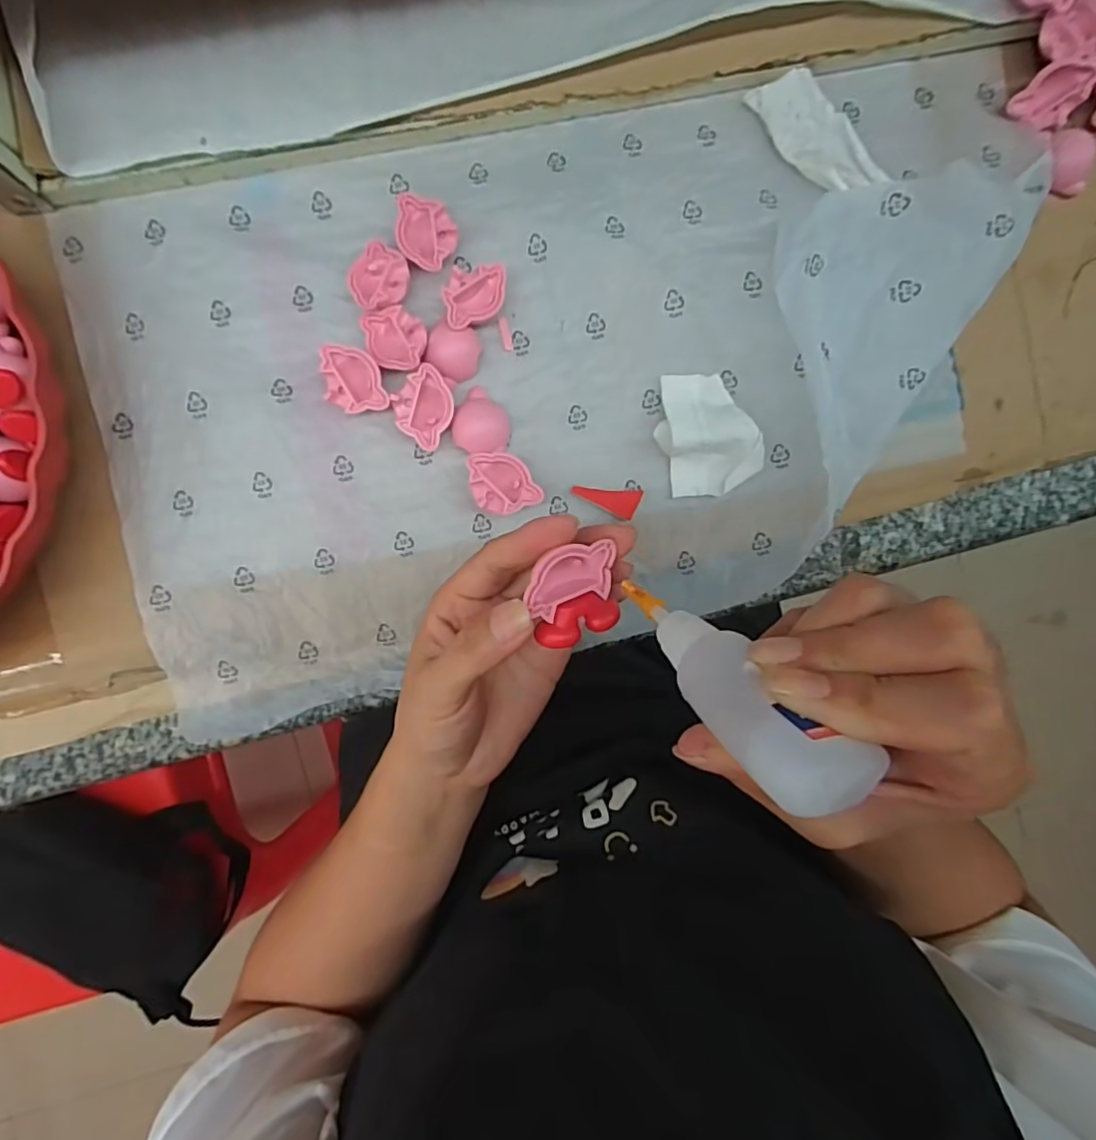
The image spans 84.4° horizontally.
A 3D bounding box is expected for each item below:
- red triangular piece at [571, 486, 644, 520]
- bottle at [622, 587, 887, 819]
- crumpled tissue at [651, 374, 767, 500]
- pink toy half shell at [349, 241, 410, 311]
[{"bbox_3d":[0.029,-0.033,0.299,0.034,0.006,0.014,3,92,-2],"label":"red triangular piece"},{"bbox_3d":[0.047,0.027,0.163,0.025,0.084,0.021,-37,129,0],"label":"bottle"},{"bbox_3d":[0.077,-0.067,0.292,0.043,0.015,0.060,-19,93,-1],"label":"crumpled tissue"},{"bbox_3d":[-0.079,-0.136,0.285,0.026,0.017,0.031,24,91,-3],"label":"pink toy half shell"}]

